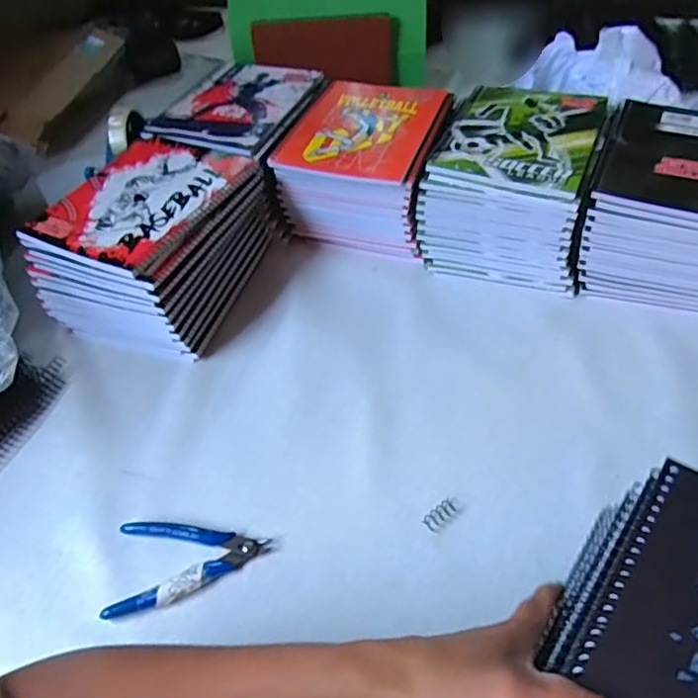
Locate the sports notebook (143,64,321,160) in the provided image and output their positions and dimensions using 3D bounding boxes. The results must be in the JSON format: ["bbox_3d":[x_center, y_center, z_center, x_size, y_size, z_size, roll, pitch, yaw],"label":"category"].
[{"bbox_3d":[-0.128,-0.298,0.675,0.154,0.008,0.203,15,54,19],"label":"sports notebook"}]

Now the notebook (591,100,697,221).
[{"bbox_3d":[0.335,-0.188,0.546,0.147,0.014,0.189,18,54,21],"label":"notebook"}]

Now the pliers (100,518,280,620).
[{"bbox_3d":[-0.118,0.158,0.424,0.117,0.012,0.072,-7,48,-2],"label":"pliers"}]

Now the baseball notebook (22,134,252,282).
[{"bbox_3d":[-0.207,-0.149,0.560,0.156,0.014,0.193,15,53,19],"label":"baseball notebook"}]

